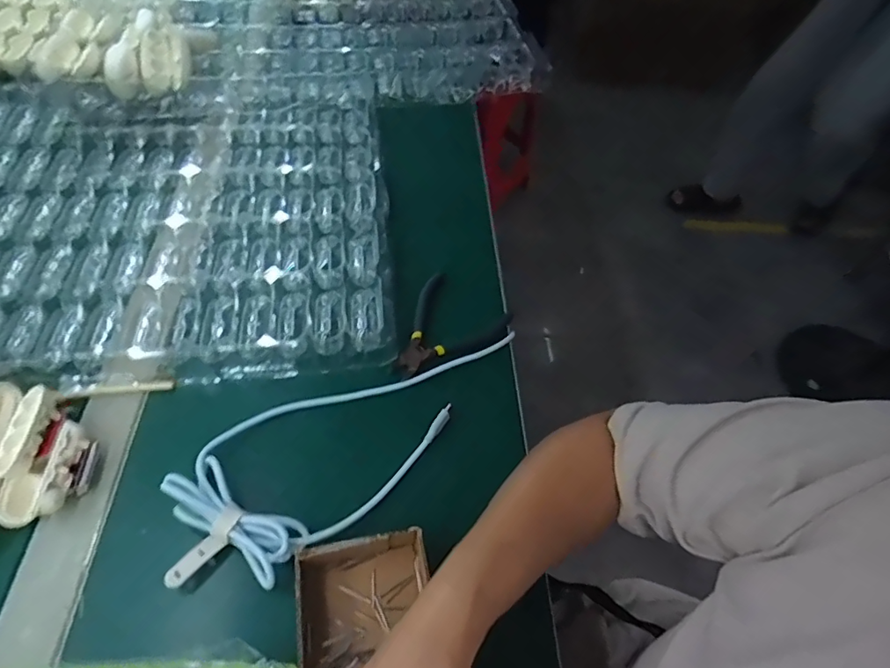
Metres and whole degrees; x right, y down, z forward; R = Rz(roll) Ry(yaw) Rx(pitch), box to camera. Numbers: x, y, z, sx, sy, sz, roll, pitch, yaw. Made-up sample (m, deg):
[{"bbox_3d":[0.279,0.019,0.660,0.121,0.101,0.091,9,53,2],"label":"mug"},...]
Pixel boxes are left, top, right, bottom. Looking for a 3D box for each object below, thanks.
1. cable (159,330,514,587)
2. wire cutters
[{"bbox_3d":[-0.066,0.060,0.381,0.300,0.035,0.108,-36,65,-29],"label":"cable"},{"bbox_3d":[0.002,-0.002,0.454,0.085,0.015,0.119,26,54,13],"label":"wire cutters"}]

